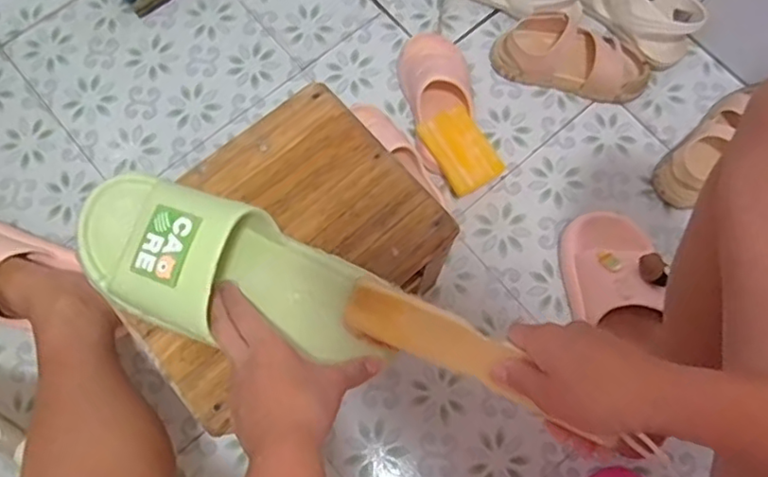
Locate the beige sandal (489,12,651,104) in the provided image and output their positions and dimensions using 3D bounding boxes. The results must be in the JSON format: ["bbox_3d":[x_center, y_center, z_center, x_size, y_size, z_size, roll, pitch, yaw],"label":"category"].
[{"bbox_3d":[0.263,-0.251,0.857,0.217,0.055,0.088,14,75,4],"label":"beige sandal"}]

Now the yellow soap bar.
[{"bbox_3d":[0.100,-0.115,0.794,0.067,0.022,0.108,-31,77,-8],"label":"yellow soap bar"}]

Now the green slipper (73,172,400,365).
[{"bbox_3d":[-0.120,0.026,0.477,0.251,0.064,0.107,20,75,-5],"label":"green slipper"}]

